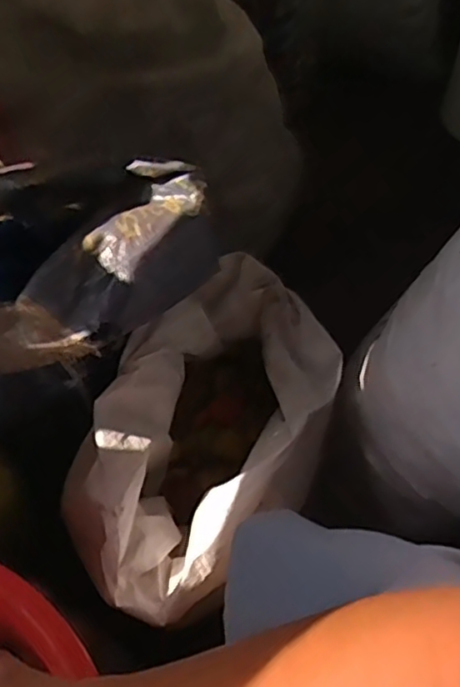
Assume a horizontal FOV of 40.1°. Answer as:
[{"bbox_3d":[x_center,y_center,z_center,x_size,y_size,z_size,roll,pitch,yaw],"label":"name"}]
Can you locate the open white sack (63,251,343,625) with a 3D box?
[{"bbox_3d":[-0.019,0.112,0.703,0.214,0.218,0.375,18,62,10],"label":"open white sack"}]

